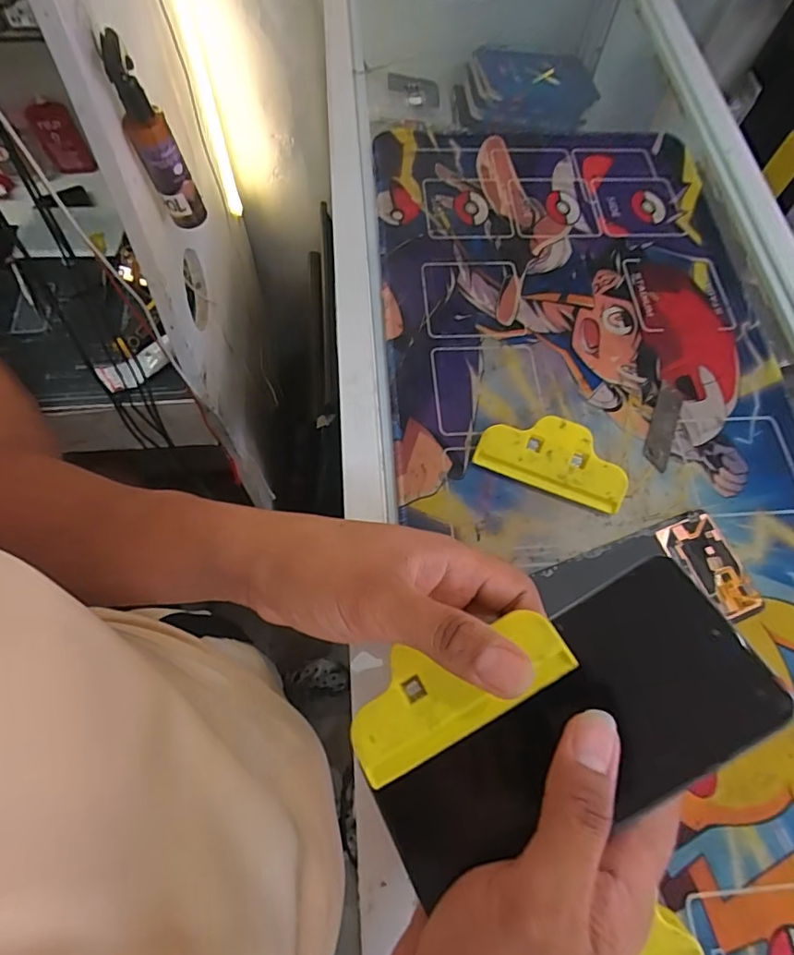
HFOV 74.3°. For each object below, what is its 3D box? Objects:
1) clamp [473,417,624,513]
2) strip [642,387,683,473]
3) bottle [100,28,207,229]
[{"bbox_3d":[0.104,-0.013,0.347,0.096,0.028,0.039,22,68,7],"label":"clamp"},{"bbox_3d":[0.191,-0.037,0.374,0.017,0.004,0.068,22,68,7],"label":"strip"},{"bbox_3d":[-0.223,-0.308,0.488,0.039,0.171,0.031,-20,69,-10],"label":"bottle"}]

